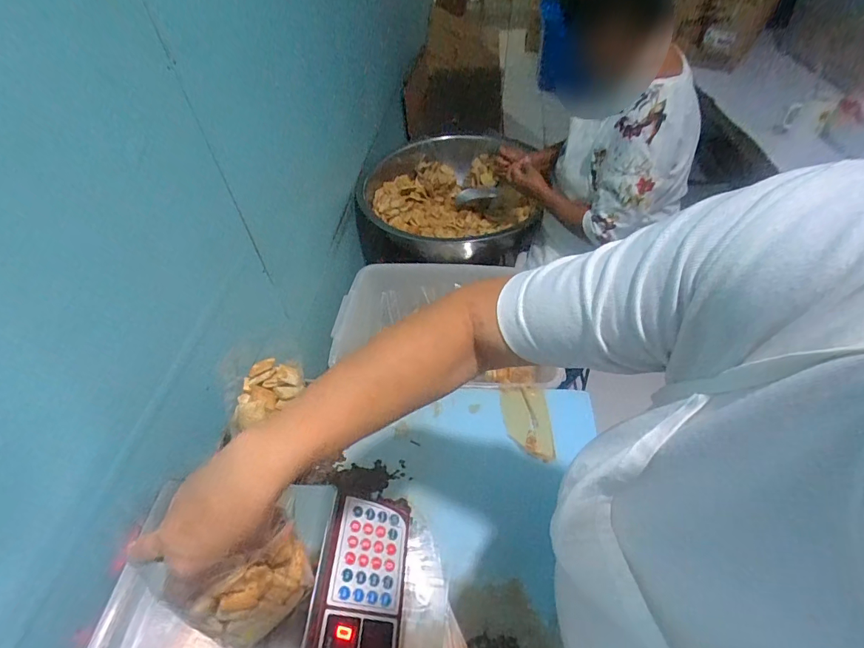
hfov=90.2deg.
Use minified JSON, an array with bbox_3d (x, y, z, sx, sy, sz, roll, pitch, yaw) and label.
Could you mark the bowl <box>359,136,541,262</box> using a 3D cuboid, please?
[{"bbox_3d":[0.055,-0.415,1.395,0.538,0.190,0.548,-3,49,3],"label":"bowl"}]

